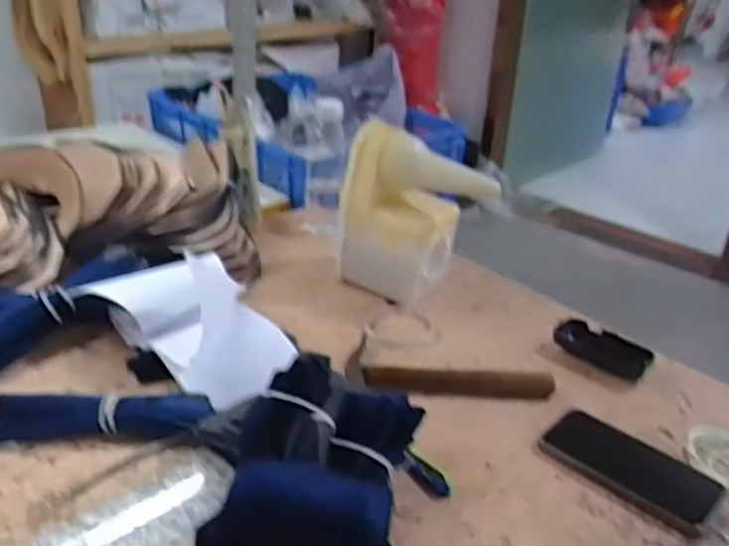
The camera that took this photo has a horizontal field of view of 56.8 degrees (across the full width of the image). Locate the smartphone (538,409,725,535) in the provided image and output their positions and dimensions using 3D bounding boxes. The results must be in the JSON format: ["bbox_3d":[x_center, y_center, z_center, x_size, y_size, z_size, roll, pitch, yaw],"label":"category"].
[{"bbox_3d":[0.246,0.180,0.632,0.151,0.009,0.080,27,36,36],"label":"smartphone"}]

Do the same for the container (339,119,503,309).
[{"bbox_3d":[0.060,-0.068,0.838,0.184,0.188,0.079,7,28,5],"label":"container"}]

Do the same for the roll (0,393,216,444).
[{"bbox_3d":[-0.244,0.134,0.624,0.196,0.032,0.047,-1,28,-9],"label":"roll"}]

